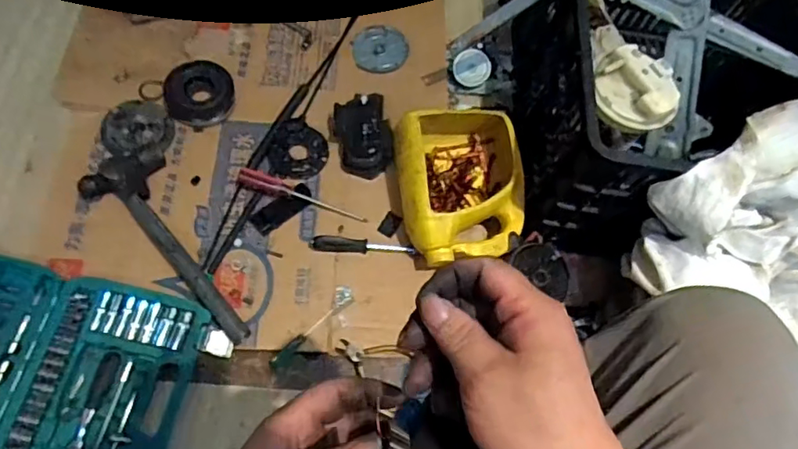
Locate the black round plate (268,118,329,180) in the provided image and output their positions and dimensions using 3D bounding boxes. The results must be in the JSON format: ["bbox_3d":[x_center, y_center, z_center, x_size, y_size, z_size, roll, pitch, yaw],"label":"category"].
[{"bbox_3d":[-0.158,-0.119,0.898,0.088,0.010,0.104,7,61,-1],"label":"black round plate"}]

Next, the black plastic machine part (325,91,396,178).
[{"bbox_3d":[-0.058,-0.137,0.884,0.096,0.057,0.120,-4,62,-6],"label":"black plastic machine part"}]

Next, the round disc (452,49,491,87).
[{"bbox_3d":[0.127,-0.272,0.980,0.065,0.062,0.011,9,17,4],"label":"round disc"}]

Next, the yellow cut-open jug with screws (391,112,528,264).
[{"bbox_3d":[0.096,-0.062,0.829,0.182,0.104,0.224,-7,67,-12],"label":"yellow cut-open jug with screws"}]

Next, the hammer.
[{"bbox_3d":[-0.312,0.023,0.790,0.116,0.047,0.336,-38,71,-22],"label":"hammer"}]

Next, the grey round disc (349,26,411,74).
[{"bbox_3d":[-0.032,-0.312,0.996,0.095,0.009,0.098,2,61,-3],"label":"grey round disc"}]

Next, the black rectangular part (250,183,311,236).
[{"bbox_3d":[-0.173,-0.025,0.850,0.037,0.015,0.101,42,67,17],"label":"black rectangular part"}]

